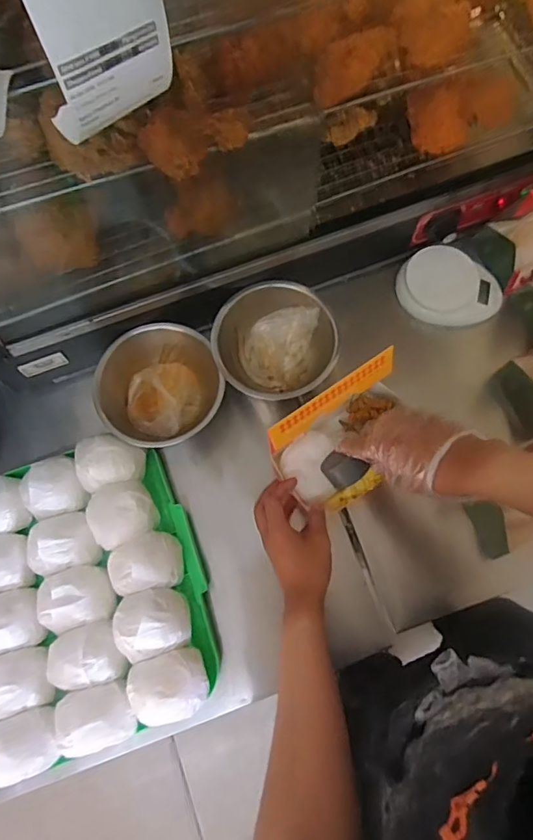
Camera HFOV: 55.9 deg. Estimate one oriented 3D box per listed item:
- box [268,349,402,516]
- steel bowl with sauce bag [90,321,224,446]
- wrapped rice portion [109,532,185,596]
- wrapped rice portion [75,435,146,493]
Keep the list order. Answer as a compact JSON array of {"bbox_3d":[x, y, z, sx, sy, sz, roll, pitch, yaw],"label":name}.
[{"bbox_3d":[0.106,0.027,0.630,0.185,0.146,0.117,-29,74,-7],"label":"box"},{"bbox_3d":[-0.147,-0.045,0.699,0.162,0.099,0.153,-1,73,2],"label":"steel bowl with sauce bag"},{"bbox_3d":[-0.152,0.177,0.627,0.092,0.045,0.071,-12,73,-2],"label":"wrapped rice portion"},{"bbox_3d":[-0.206,0.051,0.655,0.095,0.047,0.070,-15,73,-2],"label":"wrapped rice portion"}]

